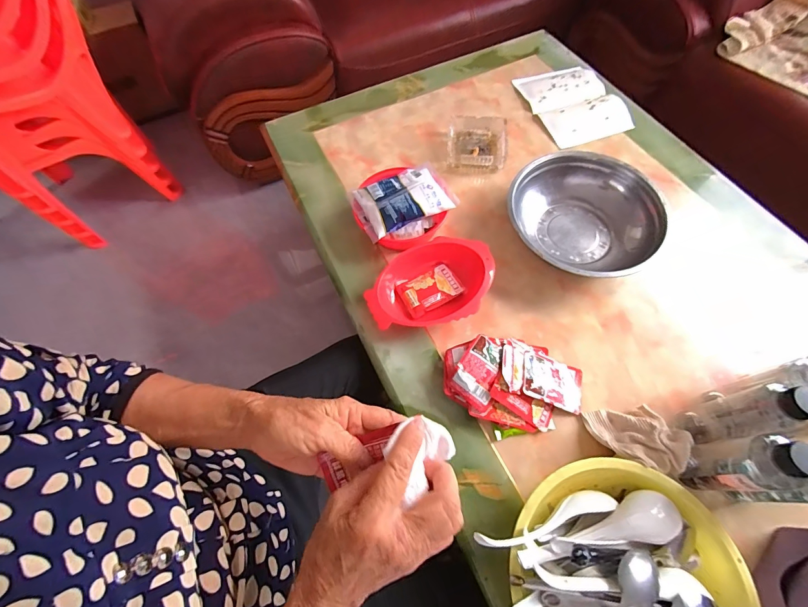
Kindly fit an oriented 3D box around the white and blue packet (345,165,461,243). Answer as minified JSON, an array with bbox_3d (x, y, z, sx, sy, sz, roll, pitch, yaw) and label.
[{"bbox_3d":[-0.002,-0.186,0.638,0.165,0.030,0.106,-25,66,-9],"label":"white and blue packet"}]

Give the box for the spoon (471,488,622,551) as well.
[{"bbox_3d":[0.163,0.243,0.409,0.184,0.026,0.029,-7,61,-22],"label":"spoon"}]

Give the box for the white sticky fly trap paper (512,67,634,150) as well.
[{"bbox_3d":[0.383,-0.457,0.821,0.186,0.018,0.227,-15,63,-6],"label":"white sticky fly trap paper"}]

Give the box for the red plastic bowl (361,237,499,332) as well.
[{"bbox_3d":[0.048,-0.023,0.602,0.215,0.048,0.143,-29,66,-13],"label":"red plastic bowl"}]

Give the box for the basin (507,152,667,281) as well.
[{"bbox_3d":[0.308,-0.150,0.630,0.235,0.089,0.253,-22,64,-10],"label":"basin"}]

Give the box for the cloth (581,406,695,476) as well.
[{"bbox_3d":[0.314,0.179,0.488,0.100,0.031,0.103,-18,26,-6],"label":"cloth"}]

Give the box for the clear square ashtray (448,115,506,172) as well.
[{"bbox_3d":[0.152,-0.333,0.758,0.113,0.033,0.126,3,63,3],"label":"clear square ashtray"}]

